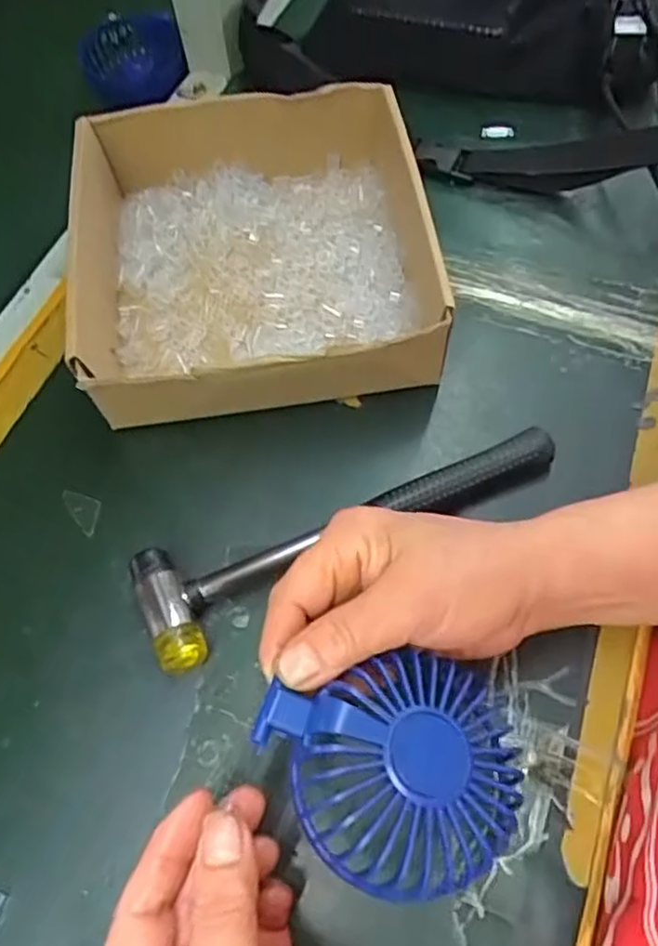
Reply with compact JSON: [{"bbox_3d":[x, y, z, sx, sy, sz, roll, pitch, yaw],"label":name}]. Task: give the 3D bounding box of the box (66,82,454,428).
[{"bbox_3d":[-0.046,-0.136,0.426,0.203,0.075,0.211,-8,63,-4],"label":"box"}]

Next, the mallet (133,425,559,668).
[{"bbox_3d":[0.018,0.038,0.361,0.232,0.022,0.061,-17,64,-9],"label":"mallet"}]

